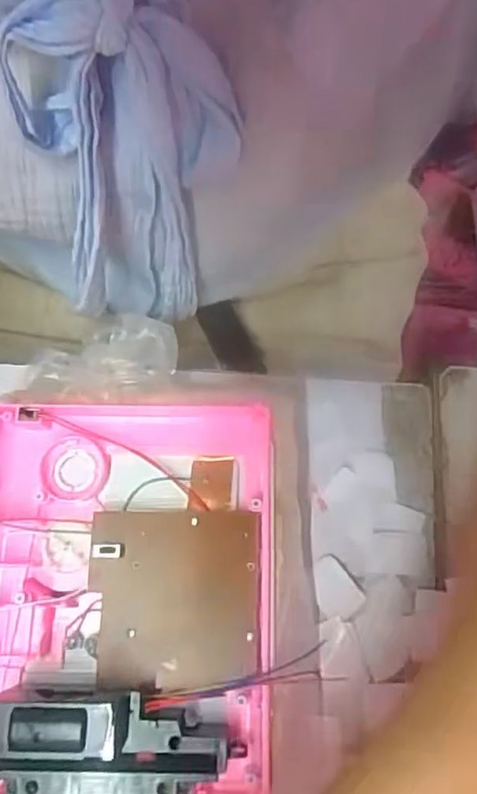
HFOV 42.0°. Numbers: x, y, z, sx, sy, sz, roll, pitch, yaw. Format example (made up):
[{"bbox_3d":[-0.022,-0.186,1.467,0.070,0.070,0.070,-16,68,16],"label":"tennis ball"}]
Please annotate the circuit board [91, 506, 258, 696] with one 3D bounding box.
[{"bbox_3d":[-0.028,0.087,0.272,0.072,0.011,0.073,0,71,2],"label":"circuit board"}]

